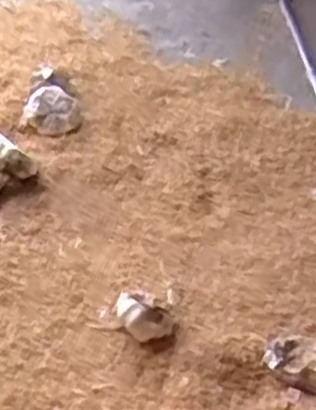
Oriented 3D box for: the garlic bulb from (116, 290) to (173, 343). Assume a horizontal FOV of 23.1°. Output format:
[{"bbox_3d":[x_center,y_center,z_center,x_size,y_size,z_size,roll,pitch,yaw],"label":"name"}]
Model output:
[{"bbox_3d":[-0.015,0.124,0.870,0.056,0.050,0.052,-18,47,-19],"label":"garlic bulb"}]

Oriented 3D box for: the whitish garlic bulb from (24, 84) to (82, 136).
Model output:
[{"bbox_3d":[-0.155,-0.144,1.137,0.067,0.050,0.073,-24,50,-25],"label":"whitish garlic bulb"}]

